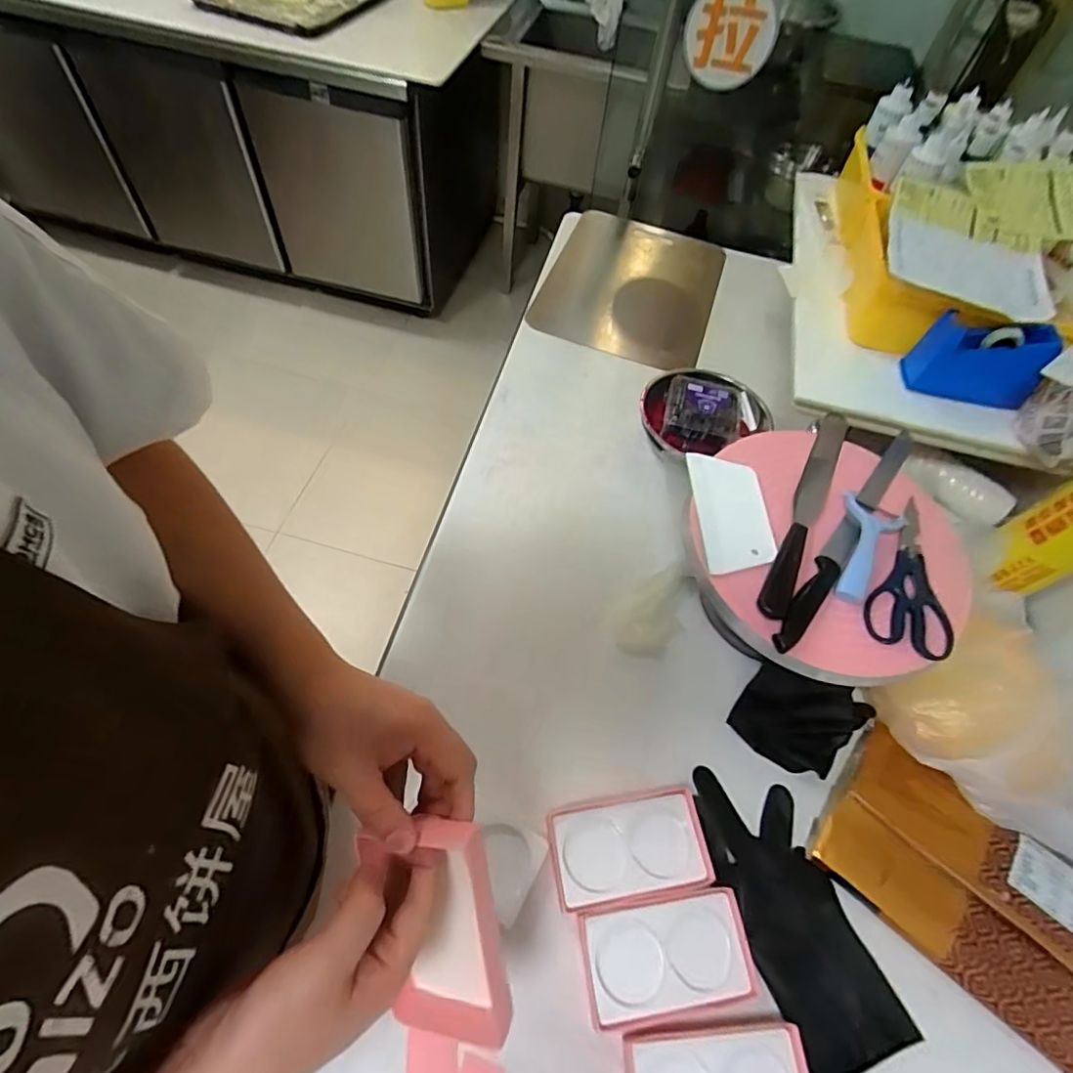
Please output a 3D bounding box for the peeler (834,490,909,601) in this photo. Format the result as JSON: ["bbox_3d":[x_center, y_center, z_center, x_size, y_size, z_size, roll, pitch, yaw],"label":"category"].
[{"bbox_3d":[0.328,0.009,0.576,0.059,0.015,0.126,33,61,16],"label":"peeler"}]

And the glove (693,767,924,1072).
[{"bbox_3d":[0.239,0.349,0.537,0.112,0.016,0.250,-15,60,-13],"label":"glove"}]

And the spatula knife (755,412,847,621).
[{"bbox_3d":[0.289,-0.032,0.601,0.031,0.011,0.288,26,60,12],"label":"spatula knife"}]

